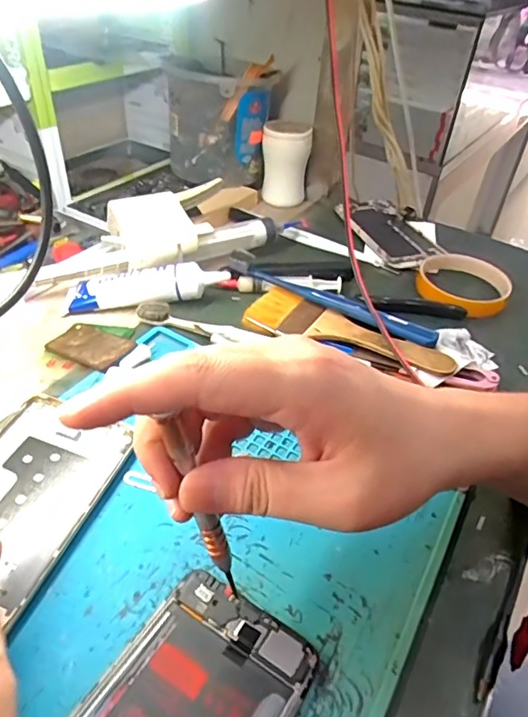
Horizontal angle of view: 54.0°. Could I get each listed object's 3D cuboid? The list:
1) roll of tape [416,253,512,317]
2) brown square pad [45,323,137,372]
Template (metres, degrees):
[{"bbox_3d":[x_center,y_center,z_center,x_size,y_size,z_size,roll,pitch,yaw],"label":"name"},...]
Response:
[{"bbox_3d":[0.183,-0.069,0.477,0.079,0.015,0.085,3,41,-3],"label":"roll of tape"},{"bbox_3d":[-0.127,-0.011,0.380,0.061,0.005,0.037,25,44,21],"label":"brown square pad"}]

